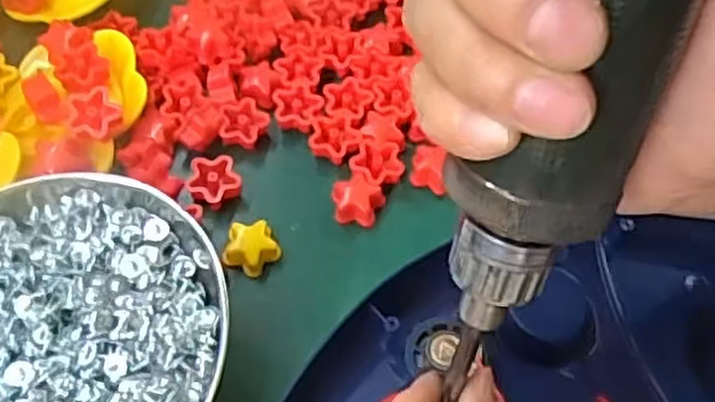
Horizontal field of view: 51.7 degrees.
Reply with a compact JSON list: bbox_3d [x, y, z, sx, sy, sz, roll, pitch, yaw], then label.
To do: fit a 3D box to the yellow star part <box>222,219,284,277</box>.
[{"bbox_3d":[-0.050,0.022,0.346,0.025,0.015,0.023,-17,60,-12],"label":"yellow star part"}]

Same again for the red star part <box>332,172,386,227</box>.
[{"bbox_3d":[0.000,0.000,0.361,0.025,0.014,0.021,9,58,4],"label":"red star part"}]

